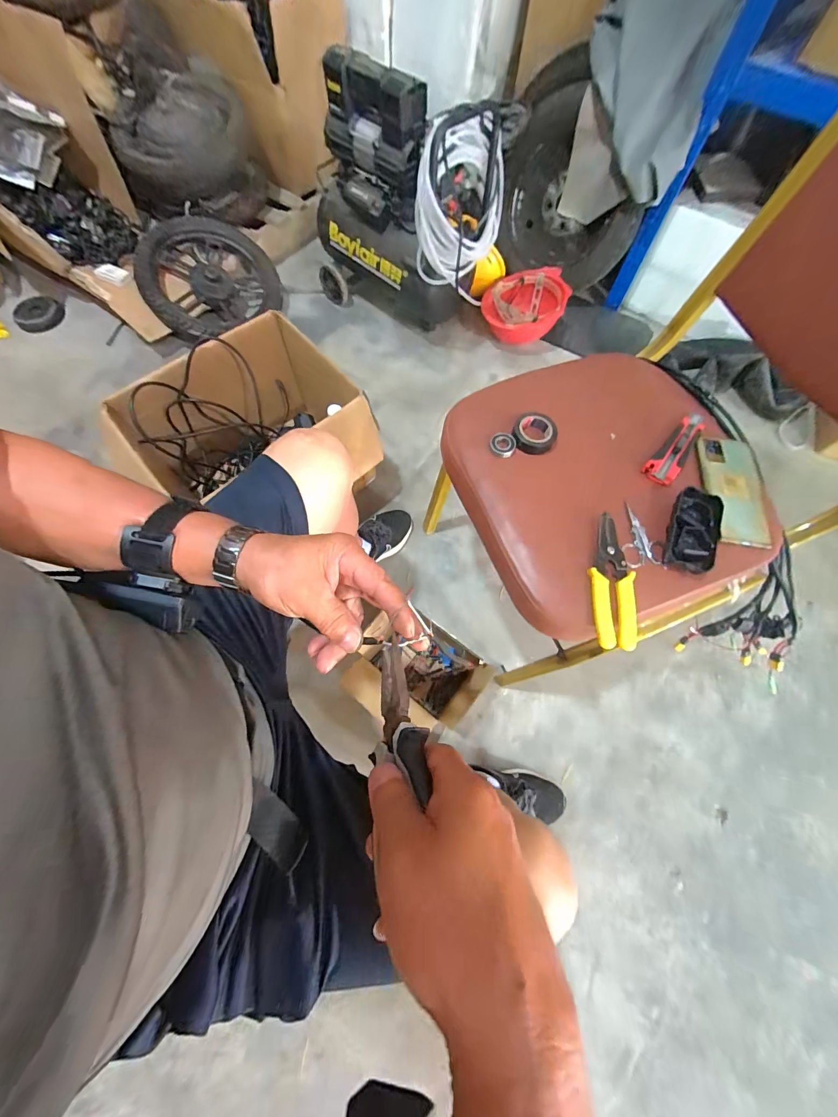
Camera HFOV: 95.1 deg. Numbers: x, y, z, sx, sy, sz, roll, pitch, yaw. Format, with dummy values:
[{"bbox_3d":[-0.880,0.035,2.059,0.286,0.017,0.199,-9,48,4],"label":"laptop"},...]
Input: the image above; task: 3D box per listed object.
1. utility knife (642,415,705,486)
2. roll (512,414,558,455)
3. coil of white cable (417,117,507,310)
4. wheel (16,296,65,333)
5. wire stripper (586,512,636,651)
[{"bbox_3d":[0.357,-0.155,0.522,0.038,0.019,0.138,41,74,14],"label":"utility knife"},{"bbox_3d":[0.157,-0.169,0.520,0.056,0.027,0.053,0,69,-1],"label":"roll"},{"bbox_3d":[0.113,-0.849,0.963,0.282,0.346,0.162,-29,43,-30],"label":"coil of white cable"},{"bbox_3d":[-1.170,-0.755,1.185,0.122,0.033,0.143,-9,69,-4],"label":"wheel"},{"bbox_3d":[0.225,0.025,0.448,0.048,0.012,0.156,8,69,3],"label":"wire stripper"}]

